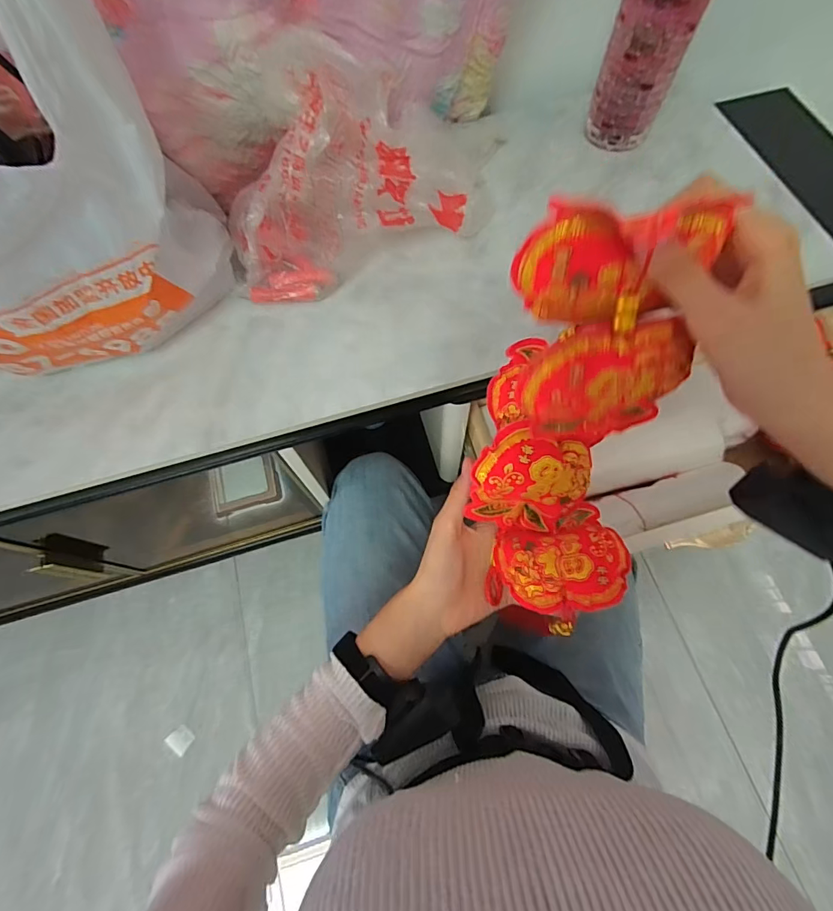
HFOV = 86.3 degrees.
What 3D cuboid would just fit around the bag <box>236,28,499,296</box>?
[{"bbox_3d":[-0.047,-0.242,0.391,0.249,0.157,0.102,-14,69,-4],"label":"bag"}]

